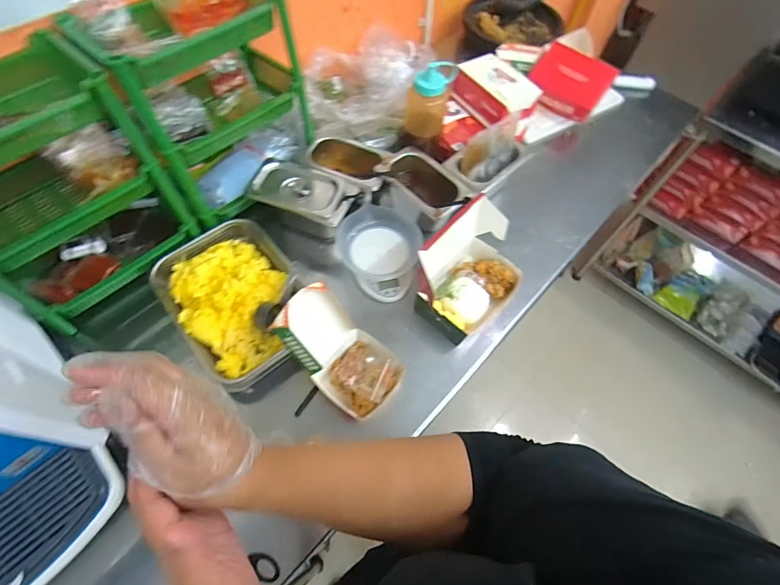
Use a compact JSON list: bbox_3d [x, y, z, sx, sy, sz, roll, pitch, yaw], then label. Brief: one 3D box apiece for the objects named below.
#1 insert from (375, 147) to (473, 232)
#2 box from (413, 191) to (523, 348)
[{"bbox_3d":[0.076,-0.201,0.814,0.118,0.091,0.207,-36,68,-20],"label":"insert"},{"bbox_3d":[0.142,-0.051,0.731,0.208,0.164,0.172,-37,68,-21],"label":"box"}]

